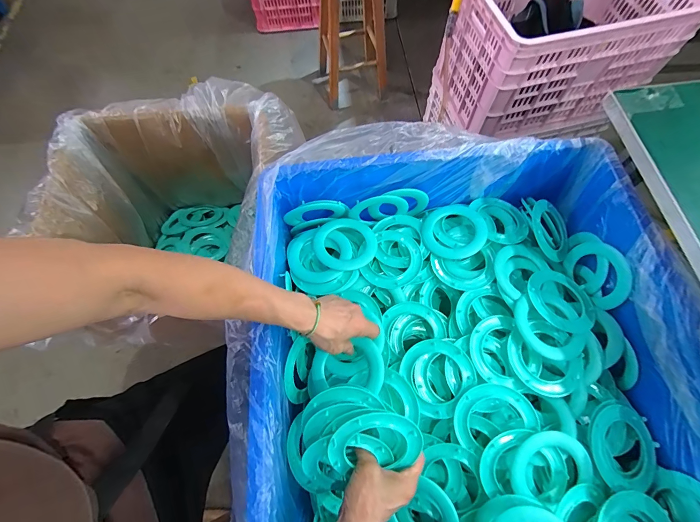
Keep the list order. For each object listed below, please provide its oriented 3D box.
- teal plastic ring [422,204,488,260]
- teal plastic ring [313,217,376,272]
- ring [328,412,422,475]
[{"bbox_3d":[0.183,-0.058,0.568,0.104,0.023,0.116,20,70,10],"label":"teal plastic ring"},{"bbox_3d":[-0.007,-0.028,0.560,0.106,0.021,0.102,-1,68,2],"label":"teal plastic ring"},{"bbox_3d":[0.025,0.210,0.373,0.105,0.012,0.093,-33,113,7],"label":"ring"}]

